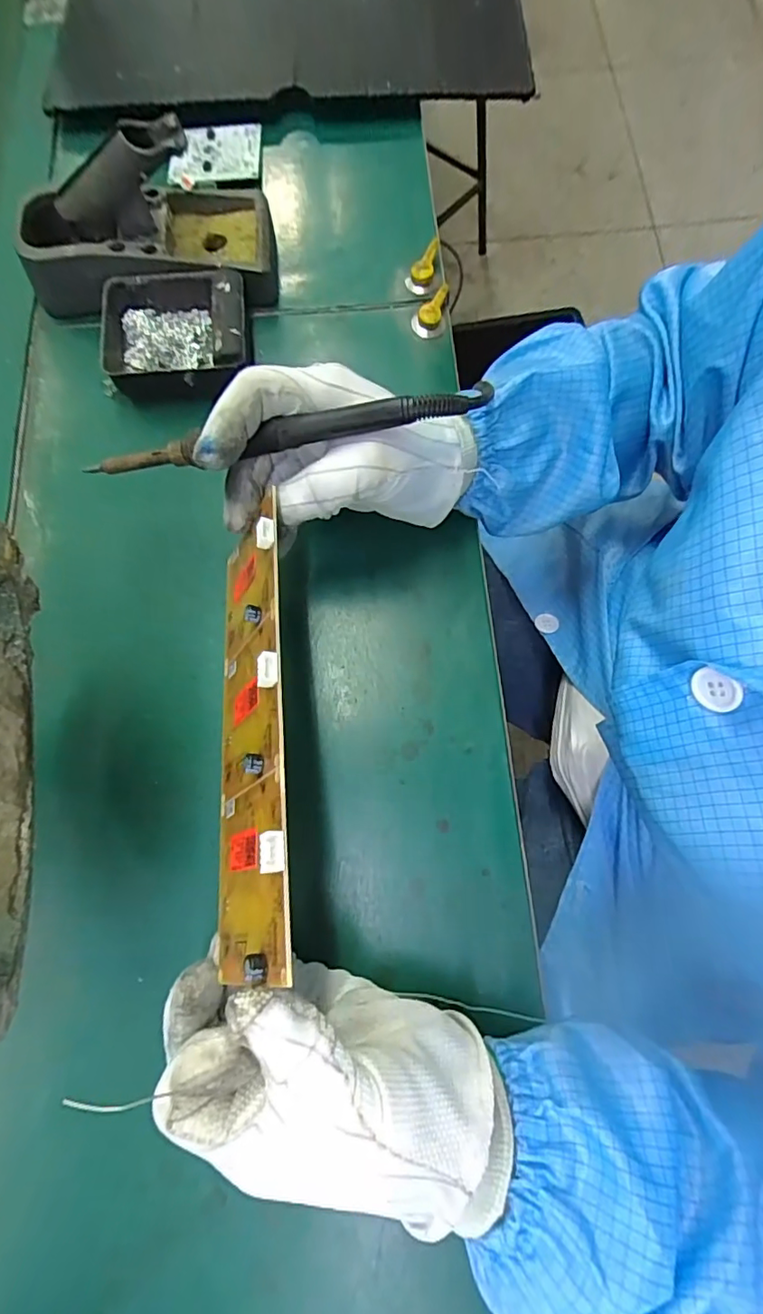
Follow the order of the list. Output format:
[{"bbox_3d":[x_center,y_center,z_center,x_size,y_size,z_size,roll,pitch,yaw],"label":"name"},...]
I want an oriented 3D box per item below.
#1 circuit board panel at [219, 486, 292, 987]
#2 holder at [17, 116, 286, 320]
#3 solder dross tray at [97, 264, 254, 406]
[{"bbox_3d":[-0.060,0.022,0.231,0.008,0.065,0.205,11,58,-33],"label":"circuit board panel"},{"bbox_3d":[-0.162,-0.296,0.353,0.164,0.085,0.074,-5,74,1],"label":"holder"},{"bbox_3d":[-0.139,-0.217,0.356,0.098,0.037,0.086,-5,74,1],"label":"solder dross tray"}]

